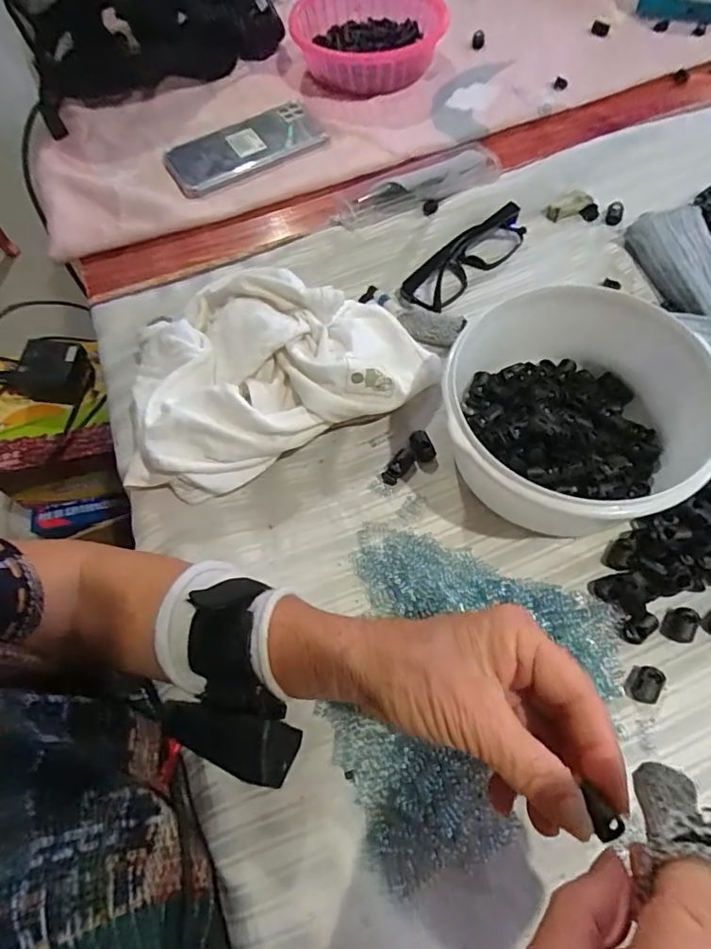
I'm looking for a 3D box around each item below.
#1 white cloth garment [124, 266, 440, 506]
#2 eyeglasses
[{"bbox_3d":[-0.072,-0.090,0.397,0.228,0.058,0.171,-24,63,-8],"label":"white cloth garment"},{"bbox_3d":[0.096,-0.185,0.450,0.131,0.022,0.035,-42,67,-17],"label":"eyeglasses"}]

